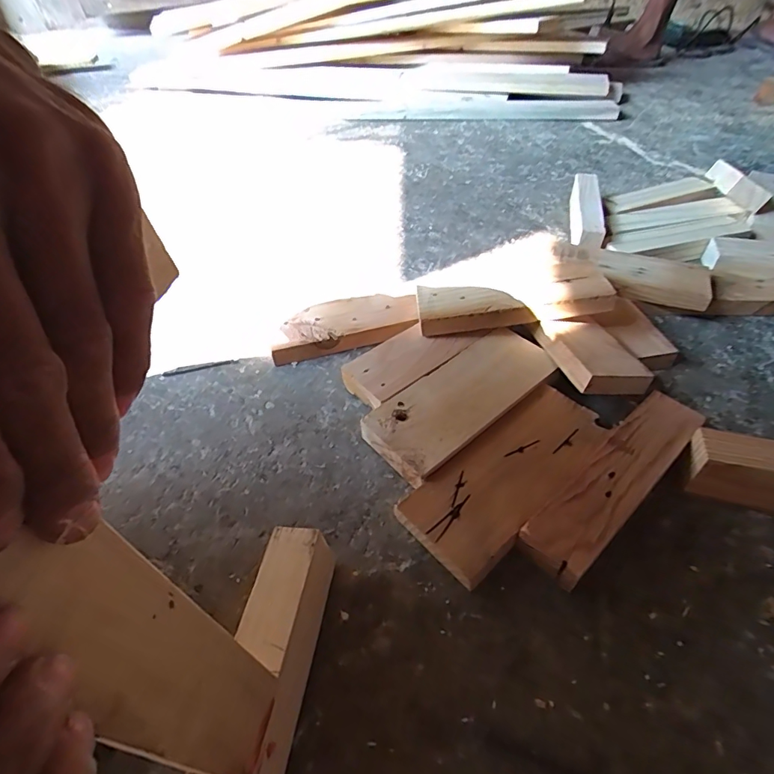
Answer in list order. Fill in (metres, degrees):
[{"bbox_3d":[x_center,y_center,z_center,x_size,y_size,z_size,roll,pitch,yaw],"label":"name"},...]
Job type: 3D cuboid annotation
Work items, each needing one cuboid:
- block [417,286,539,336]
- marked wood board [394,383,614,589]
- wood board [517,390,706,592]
[{"bbox_3d":[0.094,-0.088,0.506,0.118,0.034,0.069,-2,46,3],"label":"block"},{"bbox_3d":[0.108,0.072,0.395,0.199,0.030,0.081,-33,54,-28],"label":"marked wood board"},{"bbox_3d":[0.189,0.077,0.381,0.208,0.038,0.050,-35,55,-26],"label":"wood board"}]

